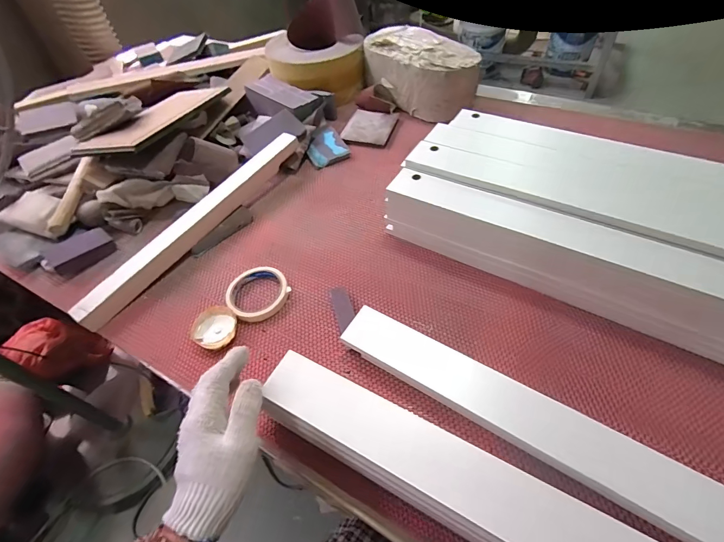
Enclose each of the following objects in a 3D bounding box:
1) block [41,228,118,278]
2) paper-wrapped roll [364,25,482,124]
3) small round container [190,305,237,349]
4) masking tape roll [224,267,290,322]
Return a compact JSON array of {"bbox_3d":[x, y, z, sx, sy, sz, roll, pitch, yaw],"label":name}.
[{"bbox_3d":[-0.503,-0.037,0.647,0.100,0.029,0.059,-39,59,-24],"label":"block"},{"bbox_3d":[0.129,-0.458,0.840,0.150,0.114,0.271,-29,55,-18],"label":"paper-wrapped roll"},{"bbox_3d":[-0.213,0.083,0.530,0.063,0.014,0.063,-2,52,2],"label":"small round container"},{"bbox_3d":[-0.162,0.035,0.565,0.091,0.024,0.087,-2,52,2],"label":"masking tape roll"}]

